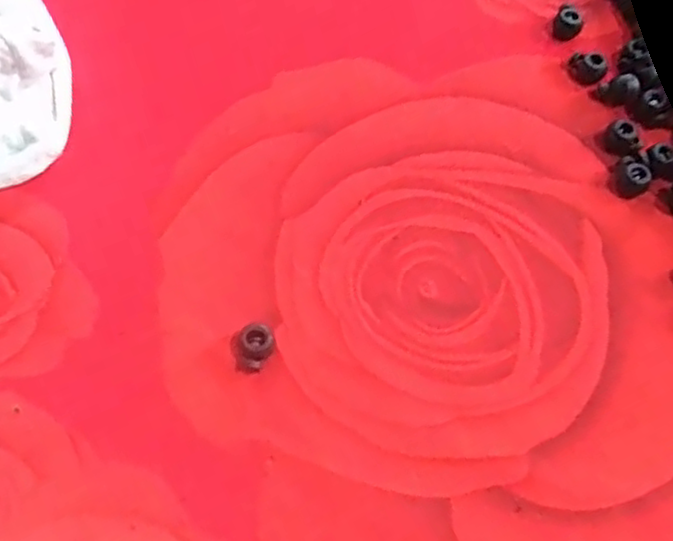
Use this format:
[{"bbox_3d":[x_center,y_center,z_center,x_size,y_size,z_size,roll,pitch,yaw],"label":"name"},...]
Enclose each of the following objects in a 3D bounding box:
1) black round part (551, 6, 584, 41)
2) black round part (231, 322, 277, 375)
[{"bbox_3d":[0.127,-0.134,0.378,0.015,0.013,0.013,26,66,8],"label":"black round part"},{"bbox_3d":[-0.035,0.032,0.286,0.016,0.010,0.020,30,67,11],"label":"black round part"}]

